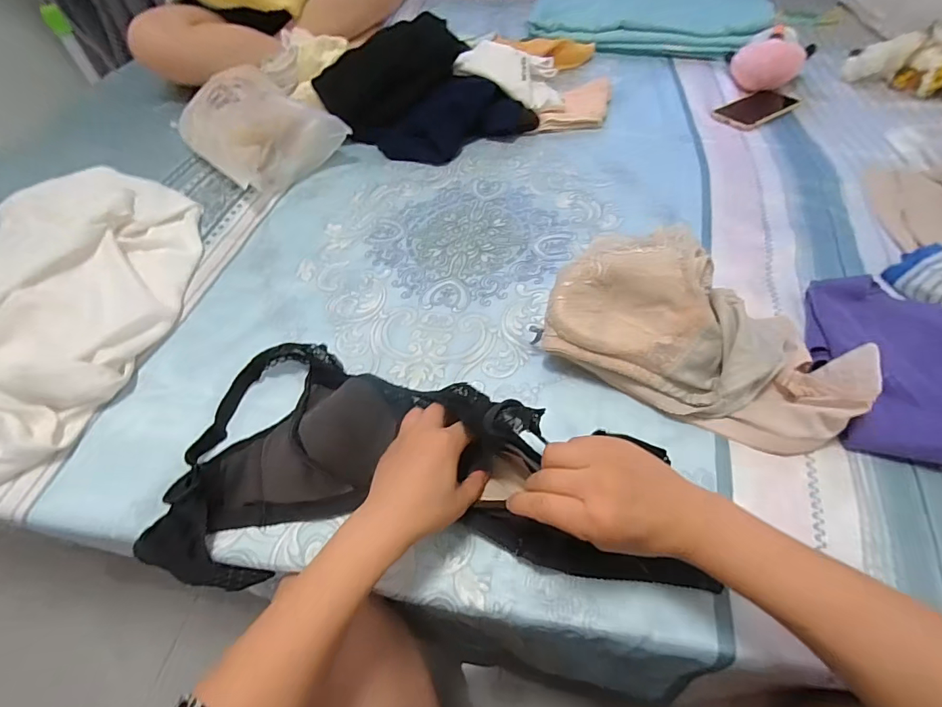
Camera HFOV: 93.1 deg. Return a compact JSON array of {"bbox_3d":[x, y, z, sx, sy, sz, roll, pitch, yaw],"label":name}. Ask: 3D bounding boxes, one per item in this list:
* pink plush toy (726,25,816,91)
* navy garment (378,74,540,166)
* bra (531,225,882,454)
[{"bbox_3d":[0.546,-0.546,0.828,0.141,0.083,0.108,26,61,21],"label":"pink plush toy"},{"bbox_3d":[-0.029,-0.399,0.752,0.254,0.066,0.123,-26,57,-13],"label":"navy garment"},{"bbox_3d":[0.231,-0.026,0.448,0.284,0.103,0.162,26,61,21],"label":"bra"}]

